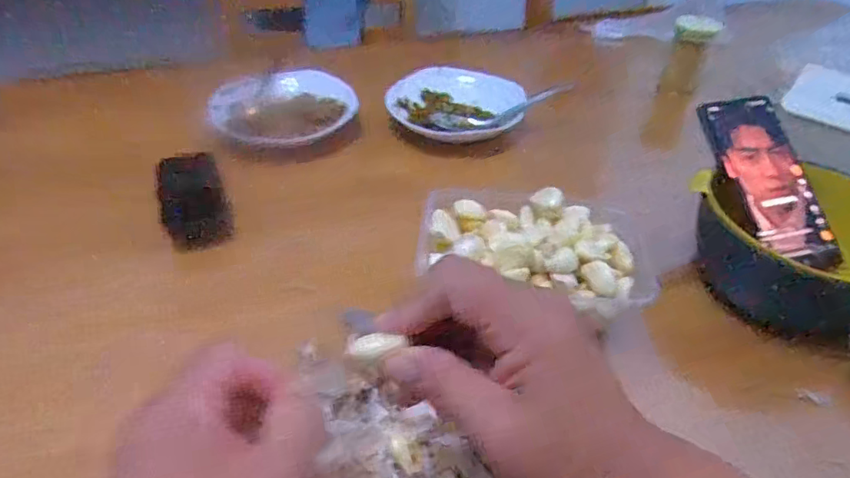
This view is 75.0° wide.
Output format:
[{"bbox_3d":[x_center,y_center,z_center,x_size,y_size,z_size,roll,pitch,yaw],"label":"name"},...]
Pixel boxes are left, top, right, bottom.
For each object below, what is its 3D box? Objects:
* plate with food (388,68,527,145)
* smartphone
[{"bbox_3d":[0.035,-0.160,0.647,0.154,0.030,0.127,-3,42,-6],"label":"plate with food"},{"bbox_3d":[0.281,-0.046,0.448,0.065,0.011,0.151,-15,78,-11],"label":"smartphone"}]

